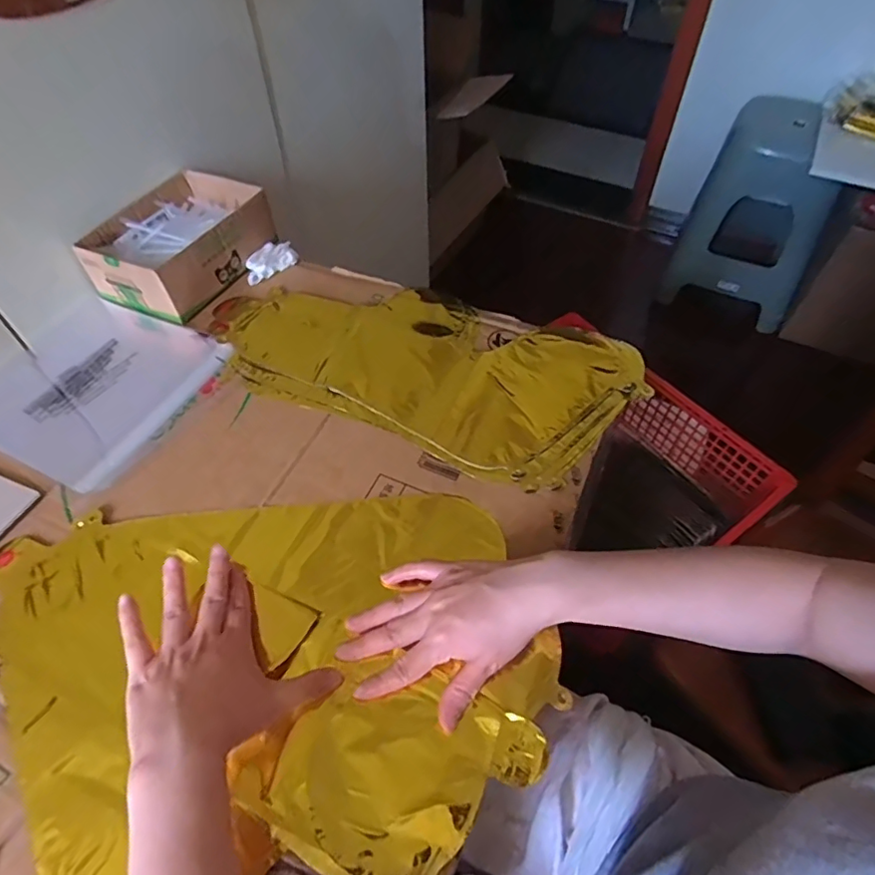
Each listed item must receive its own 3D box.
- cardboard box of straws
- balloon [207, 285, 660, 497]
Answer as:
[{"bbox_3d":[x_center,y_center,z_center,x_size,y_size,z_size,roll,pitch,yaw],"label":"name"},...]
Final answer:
[{"bbox_3d":[-0.293,-0.228,0.645,0.140,0.061,0.189,19,56,15],"label":"cardboard box of straws"},{"bbox_3d":[-0.023,-0.087,0.574,0.430,0.023,0.205,20,55,13],"label":"balloon"}]

